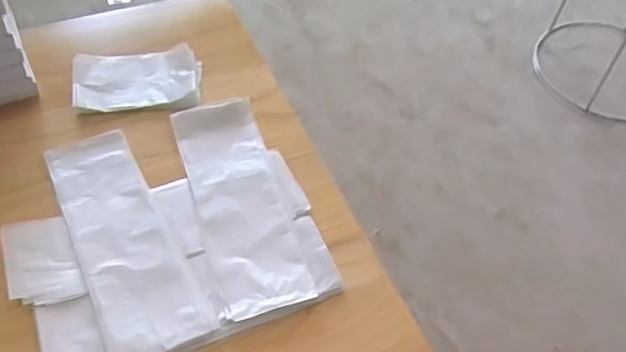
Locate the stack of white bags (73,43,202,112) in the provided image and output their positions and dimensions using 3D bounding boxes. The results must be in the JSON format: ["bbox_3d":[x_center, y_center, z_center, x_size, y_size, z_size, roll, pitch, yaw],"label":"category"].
[{"bbox_3d":[-0.192,-0.104,0.692,0.133,0.016,0.079,-7,54,-9],"label":"stack of white bags"}]

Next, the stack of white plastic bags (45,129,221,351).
[{"bbox_3d":[-0.171,0.051,0.565,0.085,0.008,0.237,-22,57,-19],"label":"stack of white plastic bags"}]

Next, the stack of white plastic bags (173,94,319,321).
[{"bbox_3d":[-0.070,0.021,0.603,0.083,0.011,0.240,-13,55,-13],"label":"stack of white plastic bags"}]

